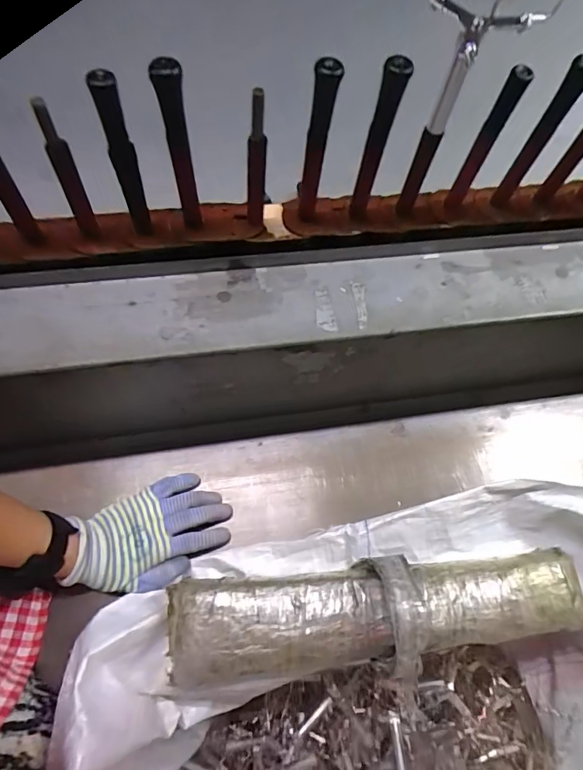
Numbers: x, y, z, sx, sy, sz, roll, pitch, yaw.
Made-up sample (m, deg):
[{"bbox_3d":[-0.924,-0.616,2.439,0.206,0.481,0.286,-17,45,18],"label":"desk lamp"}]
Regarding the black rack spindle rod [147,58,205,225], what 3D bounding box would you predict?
[{"bbox_3d":[-0.089,-0.186,0.370,0.020,0.147,0.016,-11,66,-7],"label":"black rack spindle rod"}]

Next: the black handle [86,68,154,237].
[{"bbox_3d":[-0.130,-0.174,0.358,0.021,0.138,0.015,-29,70,-14],"label":"black handle"}]

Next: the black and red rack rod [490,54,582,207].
[{"bbox_3d":[0.223,-0.222,0.405,0.022,0.141,0.014,21,67,7],"label":"black and red rack rod"}]

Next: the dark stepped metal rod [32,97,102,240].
[{"bbox_3d":[-0.180,-0.166,0.361,0.020,0.125,0.014,-24,69,-12],"label":"dark stepped metal rod"}]

